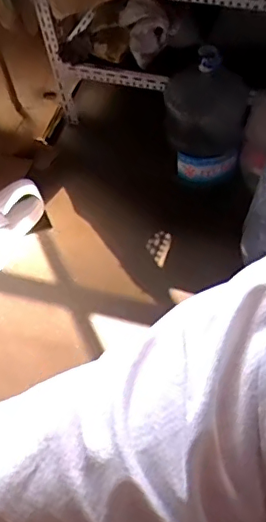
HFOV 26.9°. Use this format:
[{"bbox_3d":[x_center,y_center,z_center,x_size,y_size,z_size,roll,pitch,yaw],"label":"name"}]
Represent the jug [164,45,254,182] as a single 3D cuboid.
[{"bbox_3d":[0.240,-0.455,1.828,0.268,0.426,0.216,5,54,8],"label":"jug"}]

